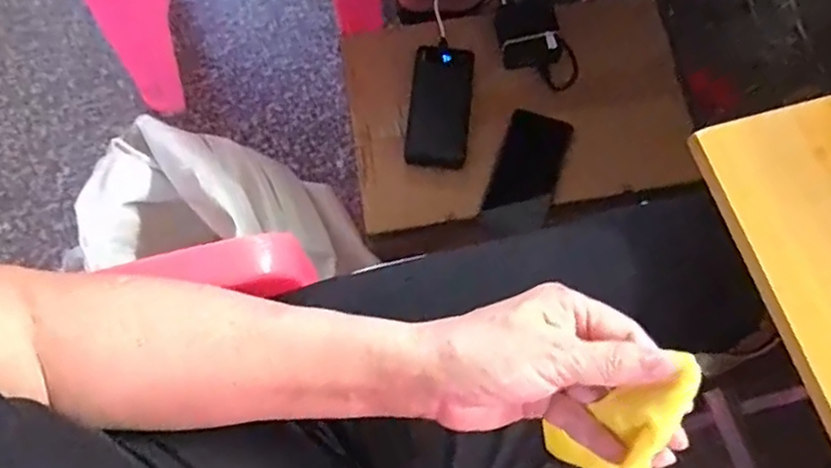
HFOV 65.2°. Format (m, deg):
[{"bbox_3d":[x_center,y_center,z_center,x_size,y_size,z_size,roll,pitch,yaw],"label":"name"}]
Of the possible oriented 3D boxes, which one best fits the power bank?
[{"bbox_3d":[0.030,-0.157,0.801,0.075,0.028,0.153,6,69,2],"label":"power bank"}]

